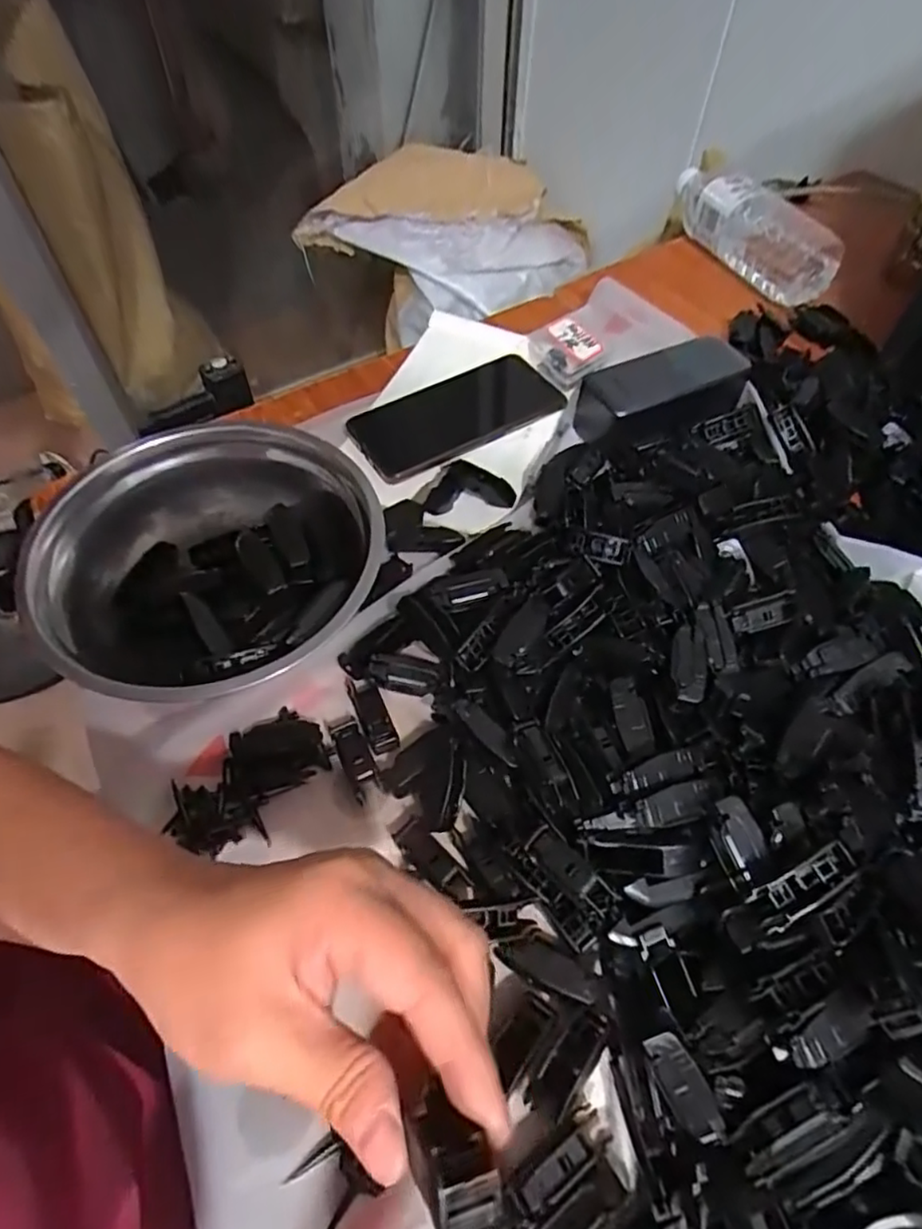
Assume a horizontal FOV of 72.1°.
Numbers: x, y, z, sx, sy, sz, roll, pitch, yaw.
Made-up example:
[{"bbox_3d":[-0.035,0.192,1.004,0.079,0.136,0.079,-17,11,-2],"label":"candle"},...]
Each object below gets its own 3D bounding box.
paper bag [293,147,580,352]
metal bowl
[{"bbox_3d":[-0.027,-0.643,1.152,0.471,0.323,0.187,-10,56,-6],"label":"paper bag"},{"bbox_3d":[-0.145,-0.033,0.396,0.186,0.066,0.200,0,56,0],"label":"metal bowl"}]

